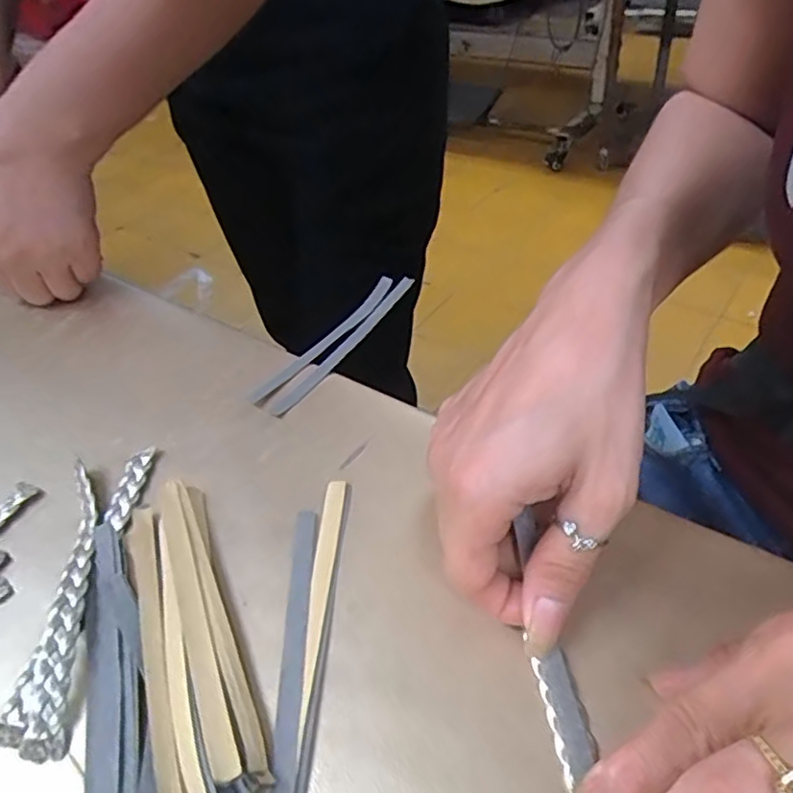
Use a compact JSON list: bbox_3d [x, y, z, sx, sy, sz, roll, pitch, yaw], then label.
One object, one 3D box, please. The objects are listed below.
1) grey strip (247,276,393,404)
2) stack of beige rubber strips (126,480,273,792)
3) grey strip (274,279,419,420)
[{"bbox_3d":[-0.040,-0.035,0.378,0.012,0.007,0.127,22,50,27],"label":"grey strip"},{"bbox_3d":[-0.082,0.091,0.247,0.037,0.011,0.141,-20,45,-14],"label":"stack of beige rubber strips"},{"bbox_3d":[-0.027,-0.033,0.375,0.009,0.004,0.136,20,50,26],"label":"grey strip"}]

